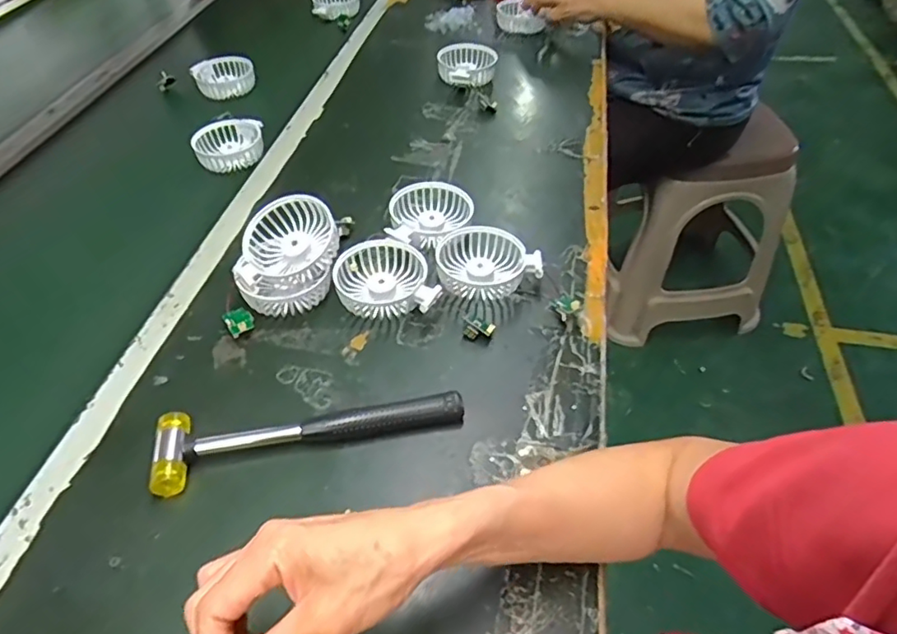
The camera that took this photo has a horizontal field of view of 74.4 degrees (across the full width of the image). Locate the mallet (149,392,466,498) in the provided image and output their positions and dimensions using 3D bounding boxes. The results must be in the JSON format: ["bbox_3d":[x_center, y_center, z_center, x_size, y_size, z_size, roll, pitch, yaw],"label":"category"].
[{"bbox_3d":[-0.109,0.086,0.480,0.239,0.022,0.060,-11,49,-12],"label":"mallet"}]

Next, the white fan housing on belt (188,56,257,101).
[{"bbox_3d":[-0.357,-0.391,0.953,0.099,0.039,0.084,-23,51,-18],"label":"white fan housing on belt"}]

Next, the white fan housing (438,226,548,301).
[{"bbox_3d":[0.037,-0.058,0.606,0.099,0.030,0.082,-11,49,-12],"label":"white fan housing"}]

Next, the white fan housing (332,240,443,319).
[{"bbox_3d":[-0.063,-0.036,0.585,0.098,0.029,0.087,-2,48,-3],"label":"white fan housing"}]

